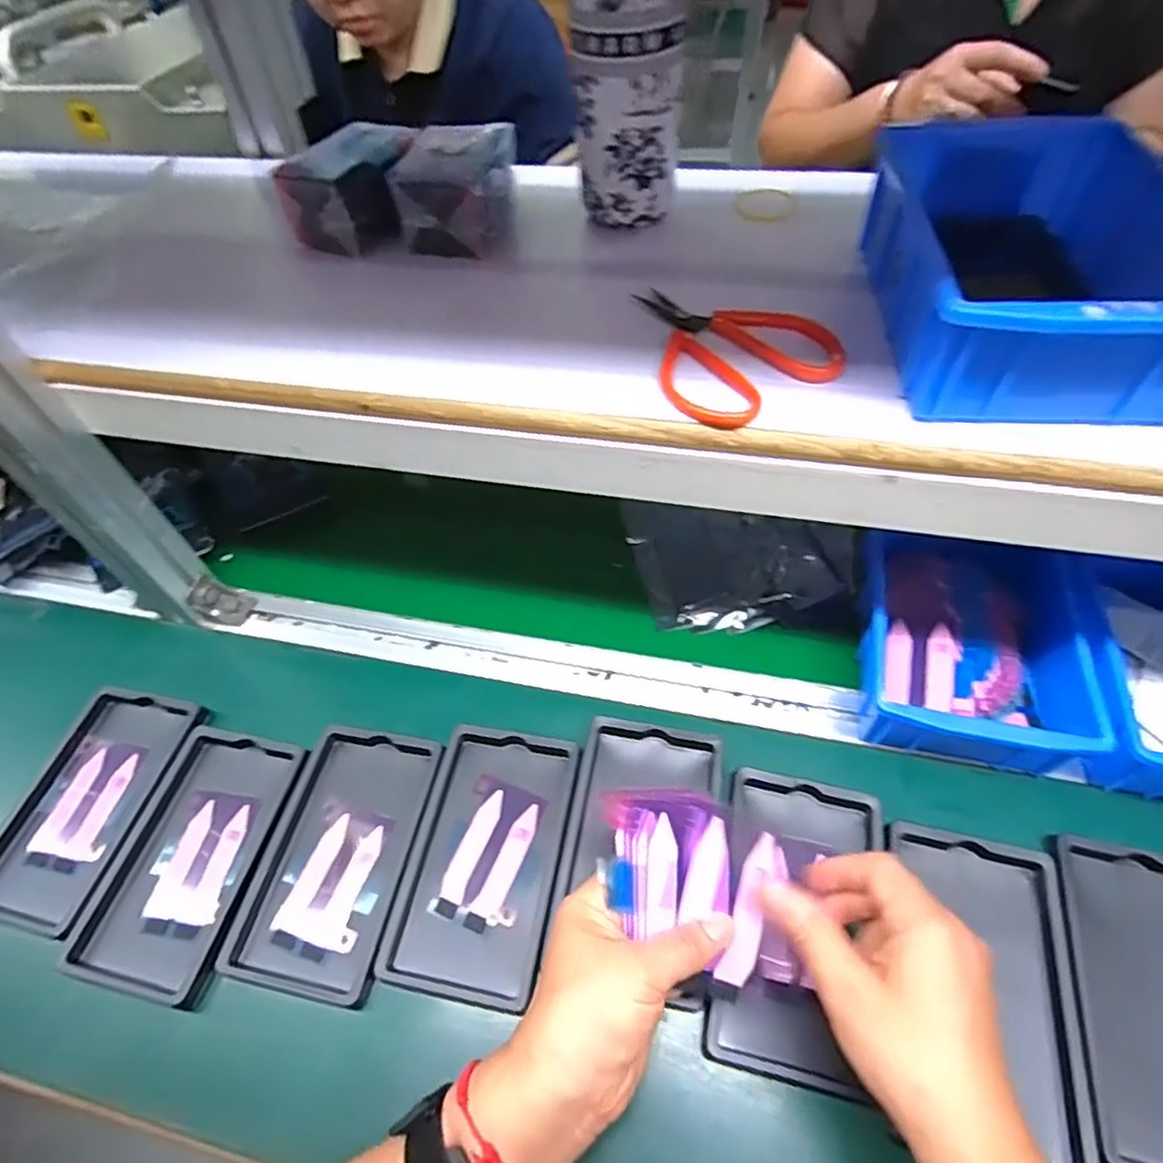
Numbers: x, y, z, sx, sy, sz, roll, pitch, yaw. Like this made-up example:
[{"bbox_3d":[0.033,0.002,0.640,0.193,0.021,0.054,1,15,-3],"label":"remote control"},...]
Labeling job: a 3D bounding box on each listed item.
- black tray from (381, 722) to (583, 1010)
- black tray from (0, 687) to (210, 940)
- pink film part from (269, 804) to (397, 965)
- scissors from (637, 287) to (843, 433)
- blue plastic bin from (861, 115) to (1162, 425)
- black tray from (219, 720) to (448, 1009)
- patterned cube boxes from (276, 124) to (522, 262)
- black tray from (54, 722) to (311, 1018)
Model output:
[{"bbox_3d":[-0.060,0.176,0.422,0.091,0.021,0.158,7,53,10],"label":"black tray"},{"bbox_3d":[-0.344,0.154,0.460,0.094,0.019,0.157,9,54,12],"label":"black tray"},{"bbox_3d":[-0.160,0.193,0.425,0.060,0.006,0.087,11,54,13],"label":"pink film part"},{"bbox_3d":[0.075,-0.129,0.356,0.088,0.012,0.110,-28,55,-16],"label":"scissors"},{"bbox_3d":[0.226,-0.161,0.342,0.125,0.080,0.200,3,53,7],"label":"blue plastic bin"},{"bbox_3d":[-0.156,0.175,0.428,0.094,0.015,0.157,6,53,10],"label":"black tray"},{"bbox_3d":[-0.123,-0.265,0.447,0.152,0.055,0.093,-1,52,4],"label":"patterned cube boxes"},{"bbox_3d":[-0.255,0.179,0.432,0.097,0.015,0.156,7,53,11],"label":"black tray"}]

